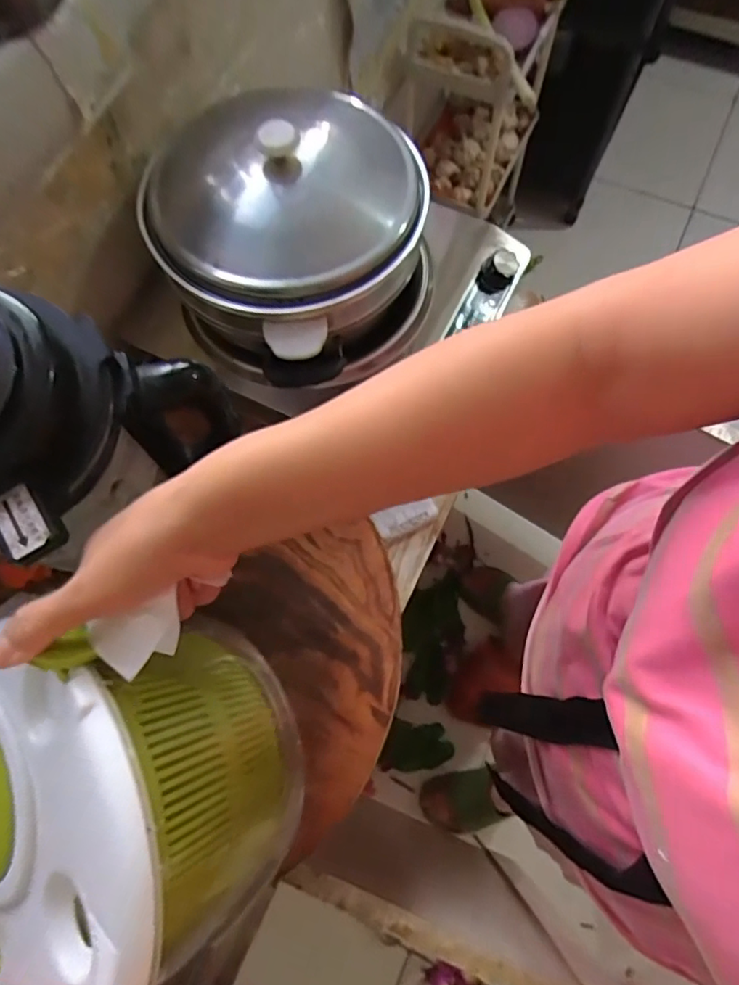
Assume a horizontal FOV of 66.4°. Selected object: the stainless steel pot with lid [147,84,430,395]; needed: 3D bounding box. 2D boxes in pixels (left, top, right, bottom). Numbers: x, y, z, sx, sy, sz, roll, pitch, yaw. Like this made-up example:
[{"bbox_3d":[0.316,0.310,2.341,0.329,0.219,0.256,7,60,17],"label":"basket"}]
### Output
[{"bbox_3d":[-0.085,-0.258,0.585,0.273,0.158,0.281,3,70,3],"label":"stainless steel pot with lid"}]

